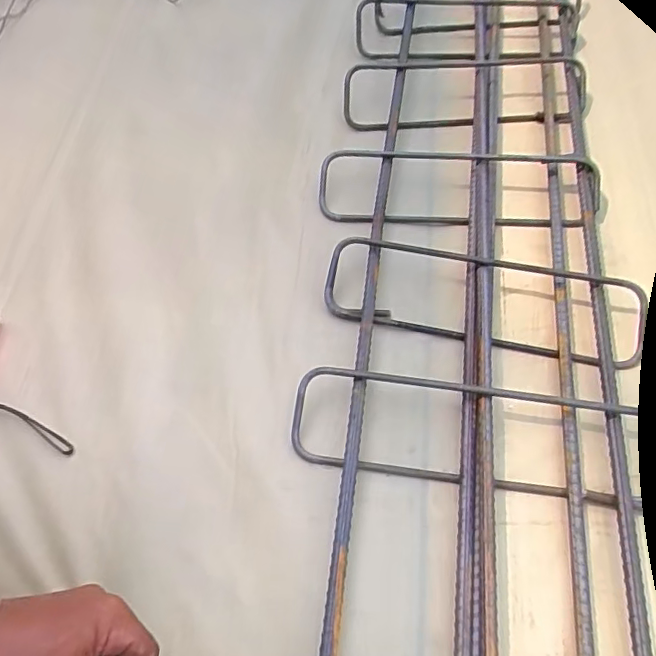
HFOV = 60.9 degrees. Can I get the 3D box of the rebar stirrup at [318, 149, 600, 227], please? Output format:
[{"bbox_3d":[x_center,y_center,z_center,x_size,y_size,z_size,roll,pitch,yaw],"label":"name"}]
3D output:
[{"bbox_3d":[0.142,-0.154,0.611,0.305,0.038,0.089,1,57,4],"label":"rebar stirrup"}]

